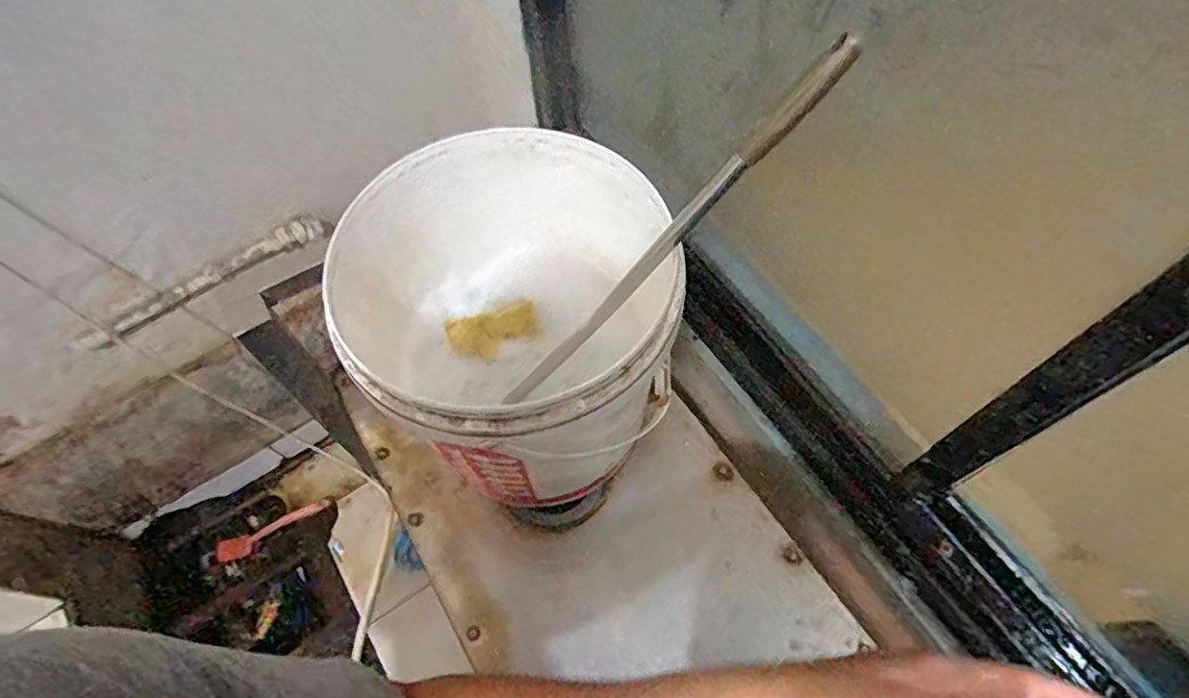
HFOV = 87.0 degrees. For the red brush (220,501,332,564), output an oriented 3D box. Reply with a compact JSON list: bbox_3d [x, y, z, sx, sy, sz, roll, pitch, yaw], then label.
[{"bbox_3d":[-0.765,0.432,1.497,0.268,0.029,0.048,-24,64,-9],"label":"red brush"}]

